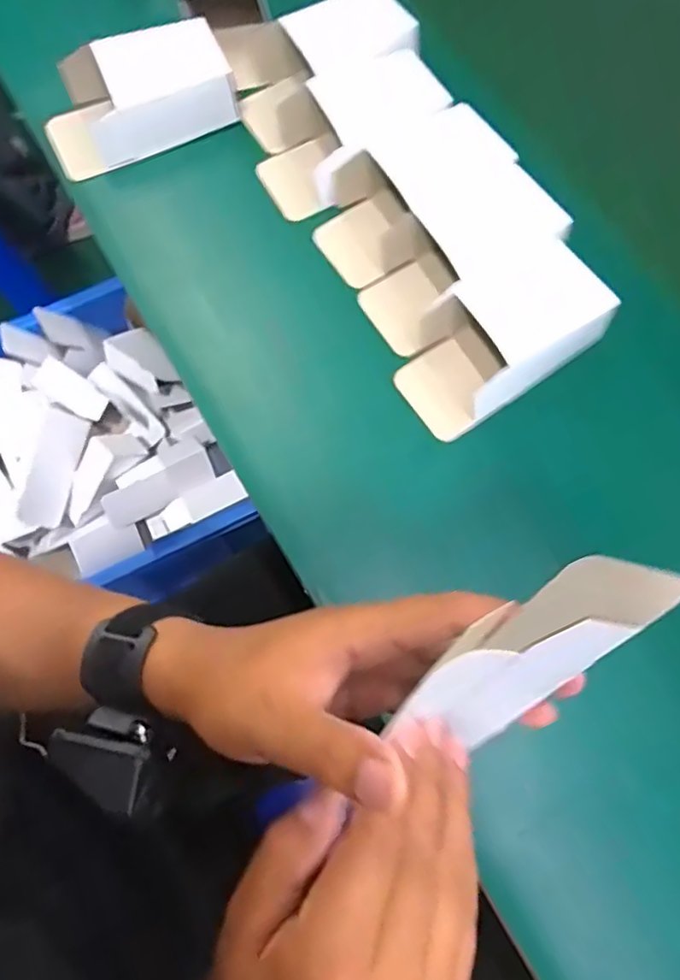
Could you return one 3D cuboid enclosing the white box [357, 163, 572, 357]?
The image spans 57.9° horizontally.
[{"bbox_3d":[0.083,-0.165,0.442,0.140,0.051,0.081,-32,74,-12],"label":"white box"}]

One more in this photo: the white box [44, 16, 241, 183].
[{"bbox_3d":[-0.159,-0.306,0.480,0.147,0.044,0.077,-23,72,-9],"label":"white box"}]

